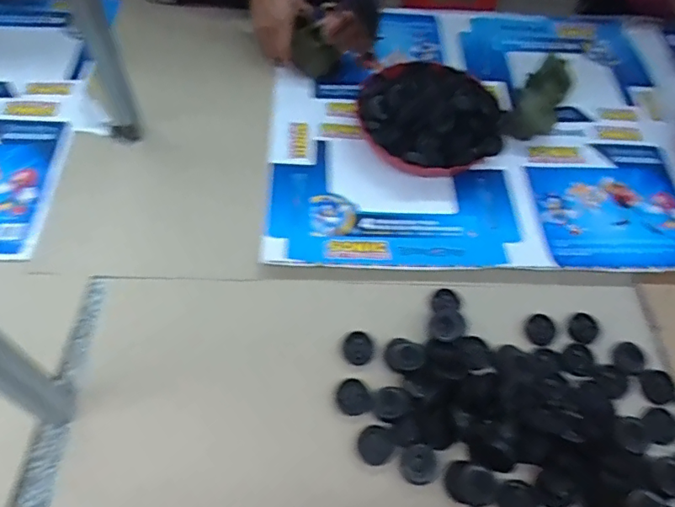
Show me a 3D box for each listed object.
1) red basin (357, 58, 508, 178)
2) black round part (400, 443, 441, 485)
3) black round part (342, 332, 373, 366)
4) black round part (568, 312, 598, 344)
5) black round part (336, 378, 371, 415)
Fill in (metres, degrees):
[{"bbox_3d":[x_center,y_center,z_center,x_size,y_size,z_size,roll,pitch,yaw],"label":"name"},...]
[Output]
[{"bbox_3d":[0.150,-0.229,0.818,0.220,0.095,0.223,2,57,-3],"label":"red basin"},{"bbox_3d":[0.093,0.236,0.585,0.046,0.018,0.038,5,57,0],"label":"black round part"},{"bbox_3d":[0.026,0.120,0.663,0.038,0.009,0.041,2,57,-3],"label":"black round part"},{"bbox_3d":[0.324,0.099,0.693,0.036,0.012,0.038,2,57,-3],"label":"black round part"},{"bbox_3d":[0.019,0.173,0.628,0.037,0.012,0.042,-31,64,-21],"label":"black round part"}]

